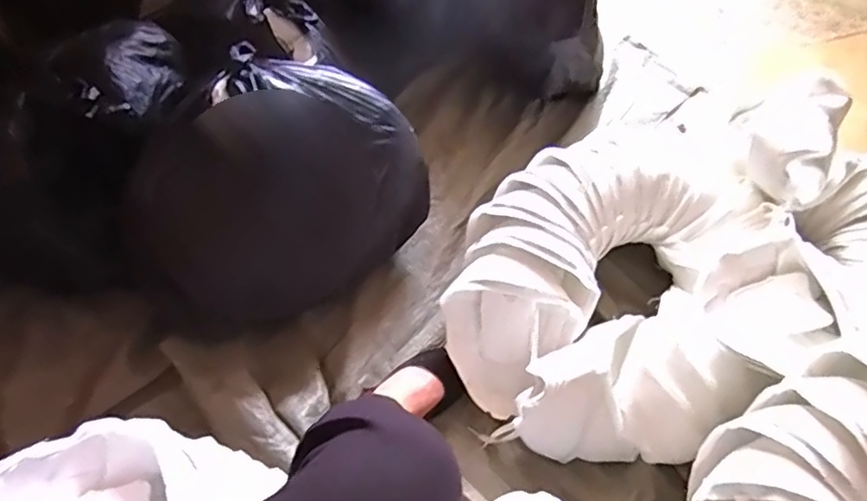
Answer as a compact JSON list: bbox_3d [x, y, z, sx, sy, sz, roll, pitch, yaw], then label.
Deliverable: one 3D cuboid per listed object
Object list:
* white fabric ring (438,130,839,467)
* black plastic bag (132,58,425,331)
[{"bbox_3d":[0.248,0.046,0.897,0.451,0.166,0.451,0,56,0],"label":"white fabric ring"},{"bbox_3d":[-0.216,-0.085,0.905,0.420,0.242,0.257,-26,60,-17],"label":"black plastic bag"}]

